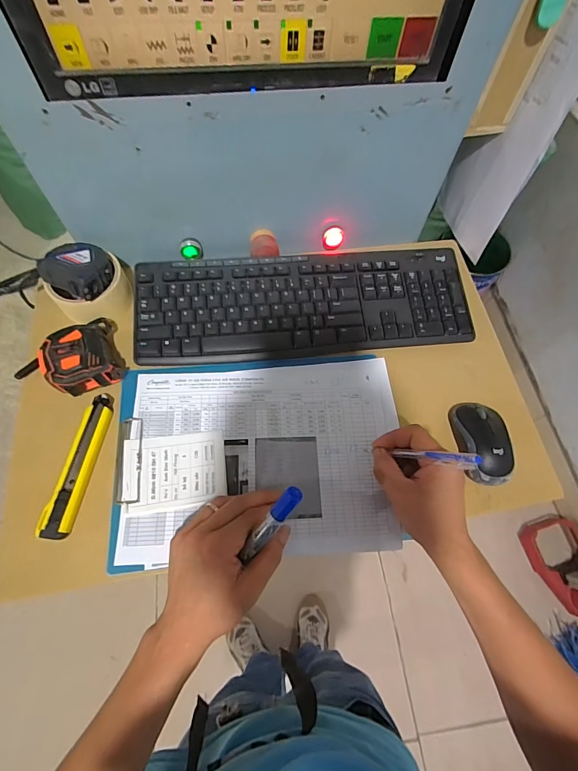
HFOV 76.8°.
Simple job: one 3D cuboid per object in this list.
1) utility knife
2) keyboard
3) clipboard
[{"bbox_3d":[-0.225,0.083,0.394,0.026,0.014,0.152,9,65,2],"label":"utility knife"},{"bbox_3d":[0.023,-0.107,0.474,0.426,0.032,0.138,-5,65,-4],"label":"keyboard"},{"bbox_3d":[-0.030,0.076,0.416,0.317,0.018,0.217,-4,65,-4],"label":"clipboard"}]

